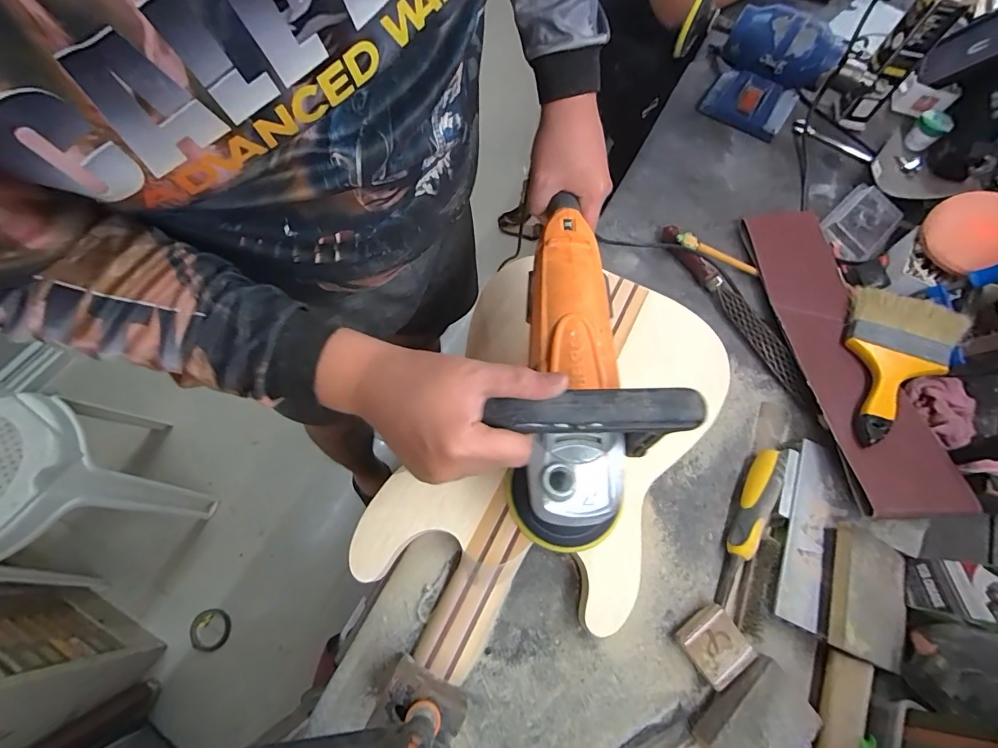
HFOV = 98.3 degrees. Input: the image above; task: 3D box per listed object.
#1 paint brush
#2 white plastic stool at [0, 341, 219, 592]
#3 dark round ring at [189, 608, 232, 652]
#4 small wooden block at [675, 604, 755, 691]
[{"bbox_3d":[0.465,-0.007,0.501,0.110,0.017,0.219,19,64,24],"label":"paint brush"},{"bbox_3d":[-0.977,0.268,0.958,0.316,0.420,0.299,-35,73,-16],"label":"white plastic stool"},{"bbox_3d":[-0.724,0.643,1.081,0.091,0.018,0.103,-37,73,-16],"label":"dark round ring"},{"bbox_3d":[0.213,0.271,0.430,0.053,0.027,0.058,-29,71,-14],"label":"small wooden block"}]

